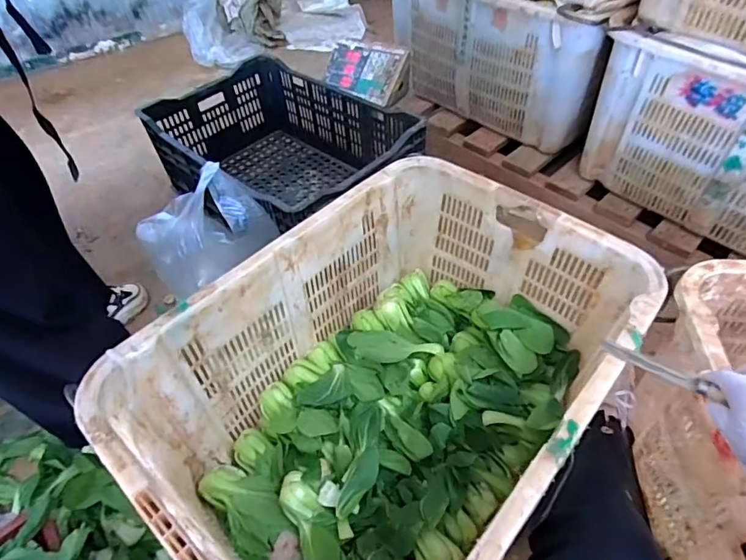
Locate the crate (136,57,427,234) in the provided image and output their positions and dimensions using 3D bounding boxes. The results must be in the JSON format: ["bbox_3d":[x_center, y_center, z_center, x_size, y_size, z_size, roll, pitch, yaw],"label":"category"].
[{"bbox_3d":[-0.224,-0.284,1.119,0.590,0.232,0.429,34,58,28],"label":"crate"}]

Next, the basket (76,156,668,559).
[{"bbox_3d":[0.034,0.165,0.720,0.471,0.327,0.655,33,57,27],"label":"basket"}]

